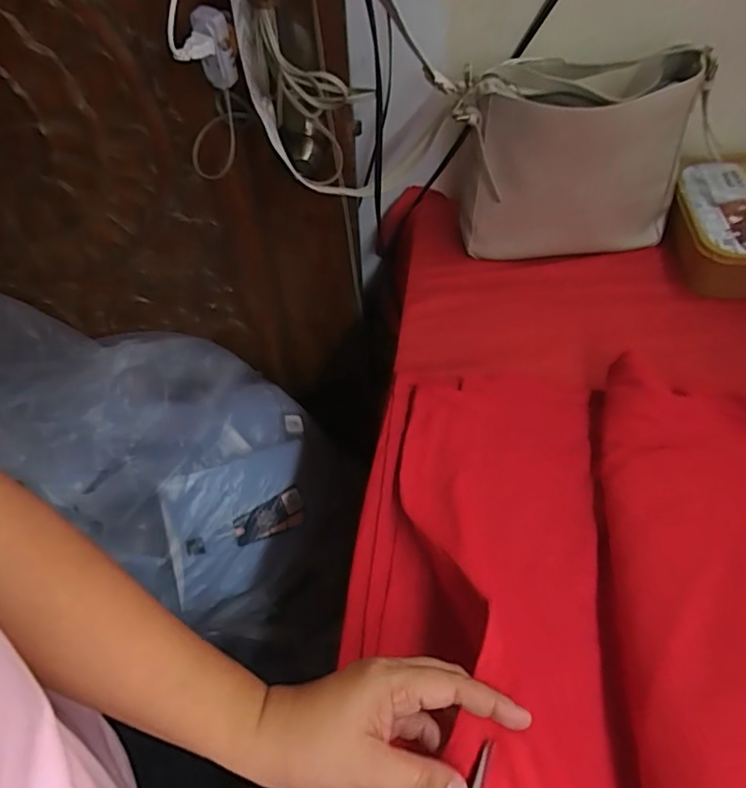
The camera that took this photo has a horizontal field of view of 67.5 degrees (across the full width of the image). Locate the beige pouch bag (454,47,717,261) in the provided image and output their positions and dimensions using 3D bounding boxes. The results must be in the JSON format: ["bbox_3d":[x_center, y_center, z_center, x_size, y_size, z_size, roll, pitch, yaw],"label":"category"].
[{"bbox_3d":[0.245,-0.278,0.693,0.281,0.220,0.124,0,55,2],"label":"beige pouch bag"}]

